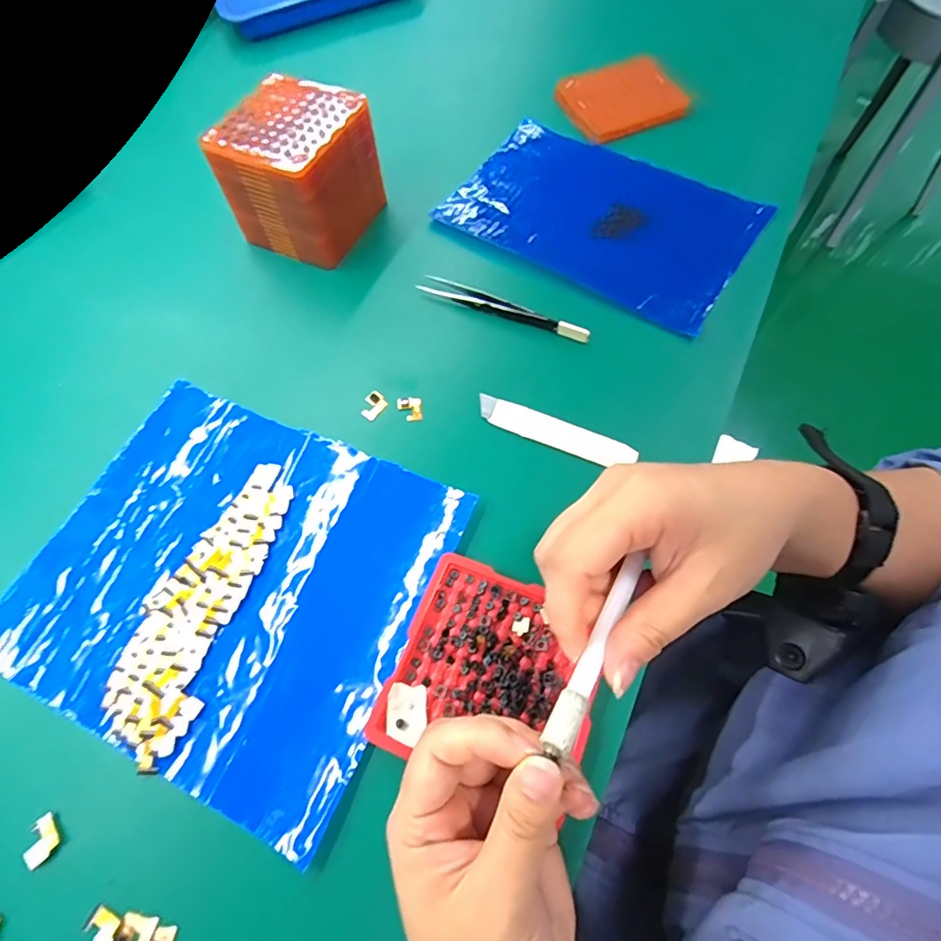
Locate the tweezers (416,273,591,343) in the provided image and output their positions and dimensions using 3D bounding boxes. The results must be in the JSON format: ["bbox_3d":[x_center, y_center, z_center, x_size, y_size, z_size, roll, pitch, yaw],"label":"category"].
[{"bbox_3d":[0.021,-0.114,0.362,0.127,0.011,0.013,24,69,14],"label":"tweezers"}]

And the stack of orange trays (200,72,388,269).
[{"bbox_3d":[-0.124,-0.220,0.386,0.090,0.083,0.093,21,68,13],"label":"stack of orange trays"}]

